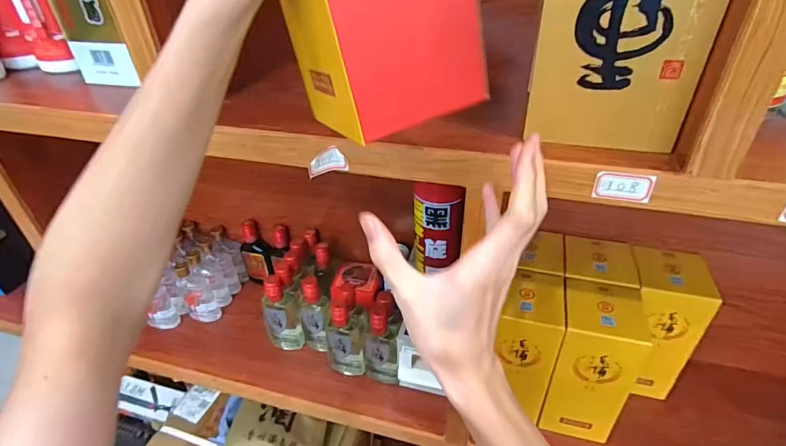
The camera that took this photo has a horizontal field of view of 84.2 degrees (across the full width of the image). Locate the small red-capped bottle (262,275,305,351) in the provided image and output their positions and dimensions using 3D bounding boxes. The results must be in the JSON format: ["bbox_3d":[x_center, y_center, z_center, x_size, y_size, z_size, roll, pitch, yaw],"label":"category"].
[{"bbox_3d":[-0.198,0.165,0.773,0.058,0.157,0.040,-19,39,-22],"label":"small red-capped bottle"}]

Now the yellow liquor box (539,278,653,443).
[{"bbox_3d":[0.281,0.198,0.629,0.099,0.217,0.106,8,37,12],"label":"yellow liquor box"}]

